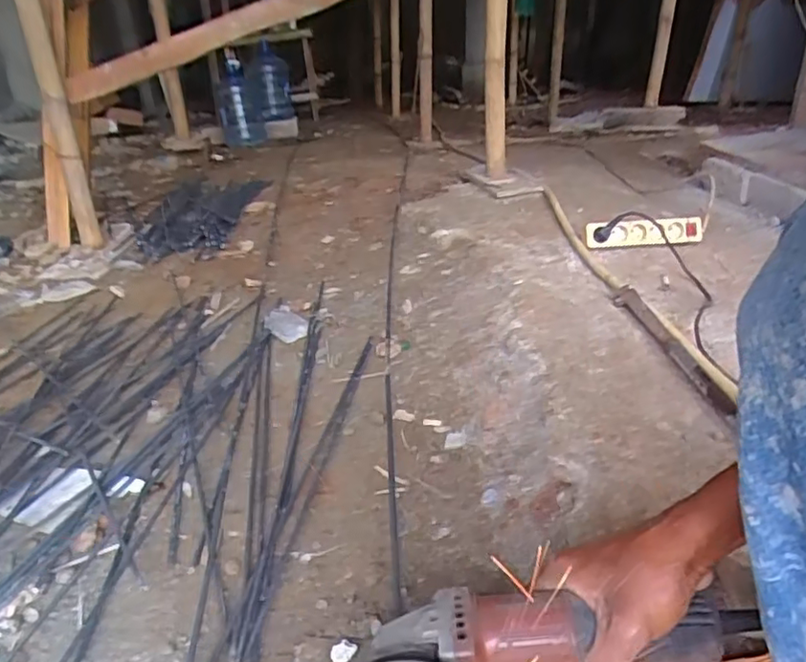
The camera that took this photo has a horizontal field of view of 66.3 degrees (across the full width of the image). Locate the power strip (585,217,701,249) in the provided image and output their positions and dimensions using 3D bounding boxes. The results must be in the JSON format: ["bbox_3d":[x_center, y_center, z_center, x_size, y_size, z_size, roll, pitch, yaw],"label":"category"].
[{"bbox_3d":[0.554,-0.224,1.416,0.273,0.066,0.035,-3,27,-1],"label":"power strip"}]

